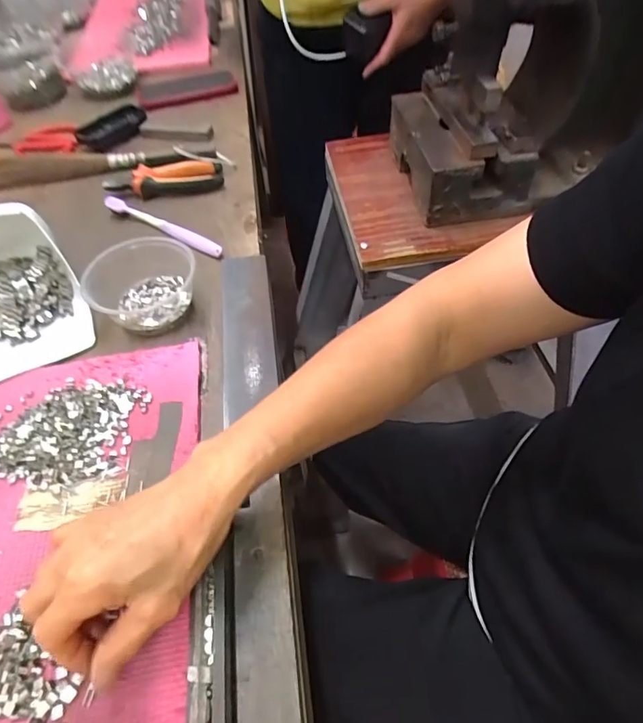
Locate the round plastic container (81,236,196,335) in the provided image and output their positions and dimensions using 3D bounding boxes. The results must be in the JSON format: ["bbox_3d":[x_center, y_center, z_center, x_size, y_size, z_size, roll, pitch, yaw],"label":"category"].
[{"bbox_3d":[-0.180,-0.079,0.474,0.094,0.050,0.091,-1,52,1],"label":"round plastic container"}]

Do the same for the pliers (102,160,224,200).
[{"bbox_3d":[-0.209,-0.242,0.619,0.151,0.022,0.043,-5,52,-2],"label":"pliers"}]

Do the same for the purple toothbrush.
[{"bbox_3d":[-0.192,-0.165,0.564,0.184,0.016,0.013,26,57,20],"label":"purple toothbrush"}]

